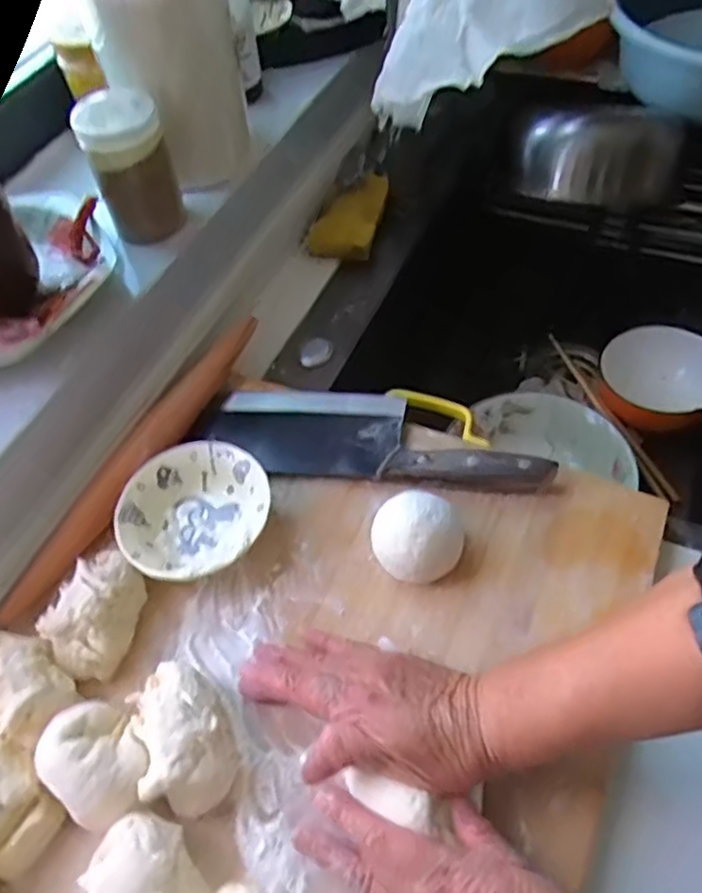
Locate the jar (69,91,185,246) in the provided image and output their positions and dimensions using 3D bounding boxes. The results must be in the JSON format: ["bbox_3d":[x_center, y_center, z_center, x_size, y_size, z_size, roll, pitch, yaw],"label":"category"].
[{"bbox_3d":[-0.180,-0.229,0.567,0.061,0.113,0.068,-22,54,-9],"label":"jar"}]

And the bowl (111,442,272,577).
[{"bbox_3d":[-0.112,0.052,0.503,0.108,0.036,0.105,-2,53,3],"label":"bowl"}]

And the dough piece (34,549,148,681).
[{"bbox_3d":[-0.169,0.111,0.458,0.053,0.043,0.075,19,58,20],"label":"dough piece"}]

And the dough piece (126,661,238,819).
[{"bbox_3d":[-0.098,0.171,0.405,0.050,0.048,0.083,-18,53,-6],"label":"dough piece"}]

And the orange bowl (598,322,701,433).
[{"bbox_3d":[0.358,-0.064,0.795,0.123,0.082,0.134,-4,53,5],"label":"orange bowl"}]

